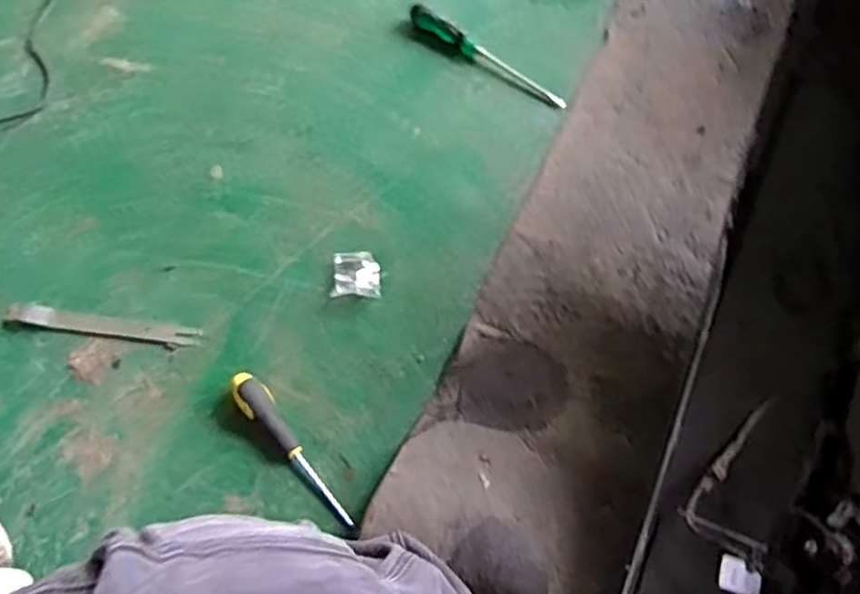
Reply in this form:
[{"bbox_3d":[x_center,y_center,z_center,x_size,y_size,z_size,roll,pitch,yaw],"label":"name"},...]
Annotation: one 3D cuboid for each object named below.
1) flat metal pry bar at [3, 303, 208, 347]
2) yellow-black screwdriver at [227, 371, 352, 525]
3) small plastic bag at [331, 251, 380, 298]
[{"bbox_3d":[-0.391,0.033,0.871,0.234,0.010,0.023,7,66,4],"label":"flat metal pry bar"},{"bbox_3d":[-0.151,0.167,0.800,0.035,0.030,0.206,-38,70,-15],"label":"yellow-black screwdriver"},{"bbox_3d":[-0.090,-0.028,0.890,0.056,0.017,0.058,-1,65,1],"label":"small plastic bag"}]

